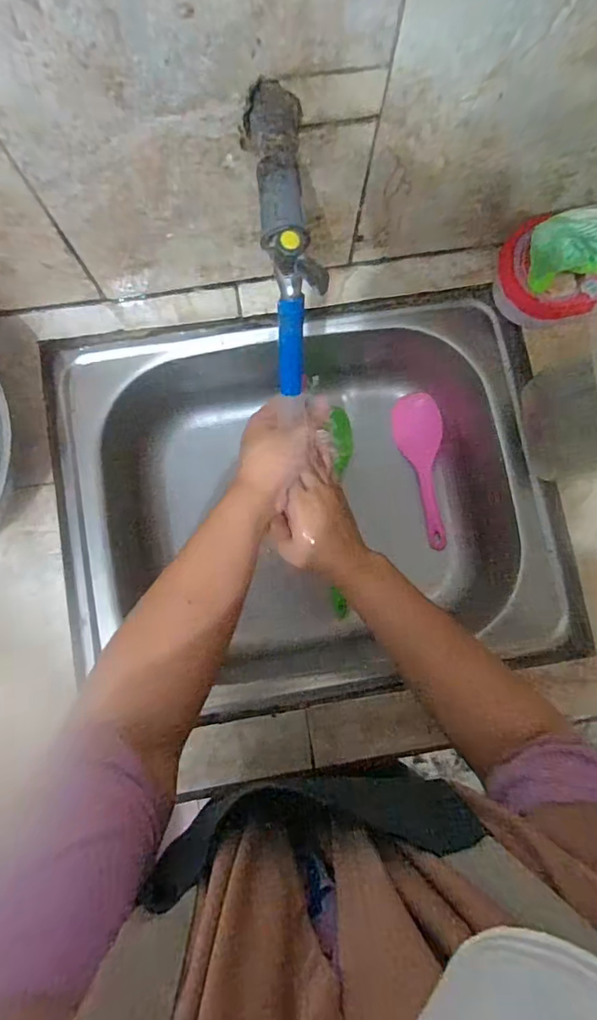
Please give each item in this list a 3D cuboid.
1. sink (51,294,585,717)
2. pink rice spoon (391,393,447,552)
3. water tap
[{"bbox_3d":[0.007,-0.013,0.575,0.478,0.155,0.394,-9,84,-3],"label":"sink"},{"bbox_3d":[0.168,-0.051,0.633,0.060,0.019,0.196,-15,86,32],"label":"pink rice spoon"},{"bbox_3d":[-0.008,-0.178,0.327,0.036,0.078,0.183,-7,97,-3],"label":"water tap"}]

